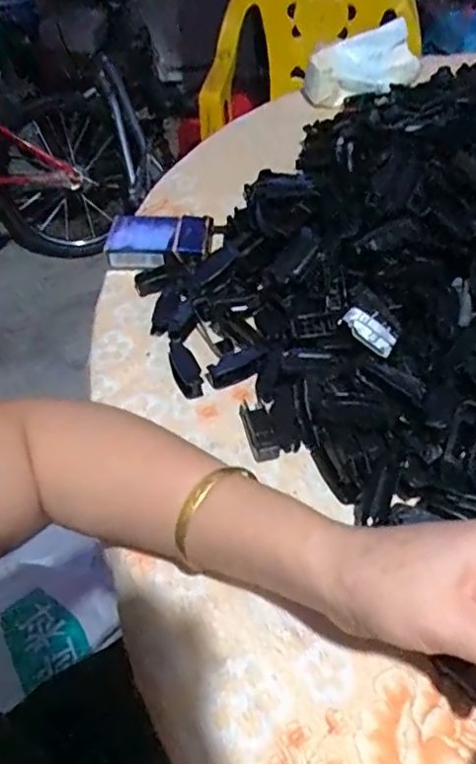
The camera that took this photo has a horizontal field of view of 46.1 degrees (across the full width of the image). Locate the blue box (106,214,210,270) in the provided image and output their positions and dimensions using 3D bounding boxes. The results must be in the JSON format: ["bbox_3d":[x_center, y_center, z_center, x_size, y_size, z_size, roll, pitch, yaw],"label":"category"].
[{"bbox_3d":[-0.076,-0.136,0.544,0.100,0.022,0.072,-1,48,2],"label":"blue box"}]

